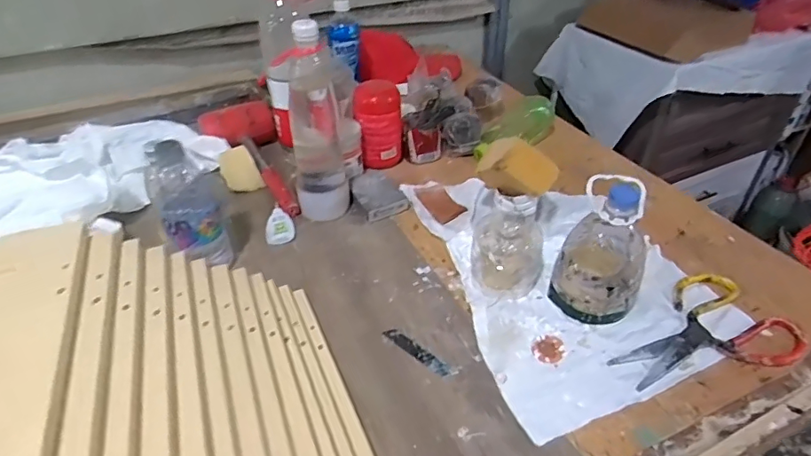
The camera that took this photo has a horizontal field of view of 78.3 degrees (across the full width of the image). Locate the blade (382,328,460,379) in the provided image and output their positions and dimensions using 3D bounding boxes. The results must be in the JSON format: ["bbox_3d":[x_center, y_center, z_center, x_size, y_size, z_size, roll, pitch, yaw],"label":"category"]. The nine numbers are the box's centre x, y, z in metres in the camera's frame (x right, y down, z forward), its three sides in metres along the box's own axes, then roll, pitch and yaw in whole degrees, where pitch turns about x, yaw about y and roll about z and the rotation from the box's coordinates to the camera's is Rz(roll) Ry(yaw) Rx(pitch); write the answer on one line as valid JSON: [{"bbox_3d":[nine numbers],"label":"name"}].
[{"bbox_3d":[0.016,0.146,0.590,0.101,0.004,0.023,27,49,29],"label":"blade"}]

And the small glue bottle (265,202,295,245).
[{"bbox_3d":[-0.196,-0.006,0.771,0.041,0.018,0.081,-12,42,-11],"label":"small glue bottle"}]

